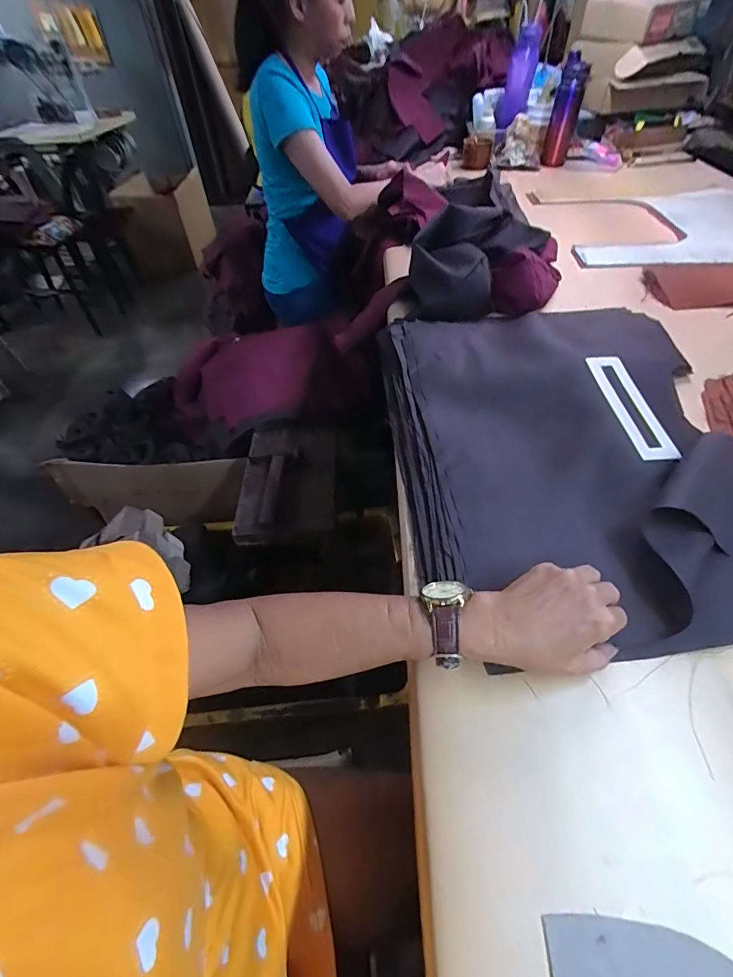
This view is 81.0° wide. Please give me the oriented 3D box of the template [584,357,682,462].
[{"bbox_3d":[0.289,-0.092,0.471,0.047,0.006,0.157,0,53,-5],"label":"template"}]

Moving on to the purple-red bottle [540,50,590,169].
[{"bbox_3d":[0.546,-1.036,1.190,0.074,0.231,0.084,13,51,15],"label":"purple-red bottle"}]

